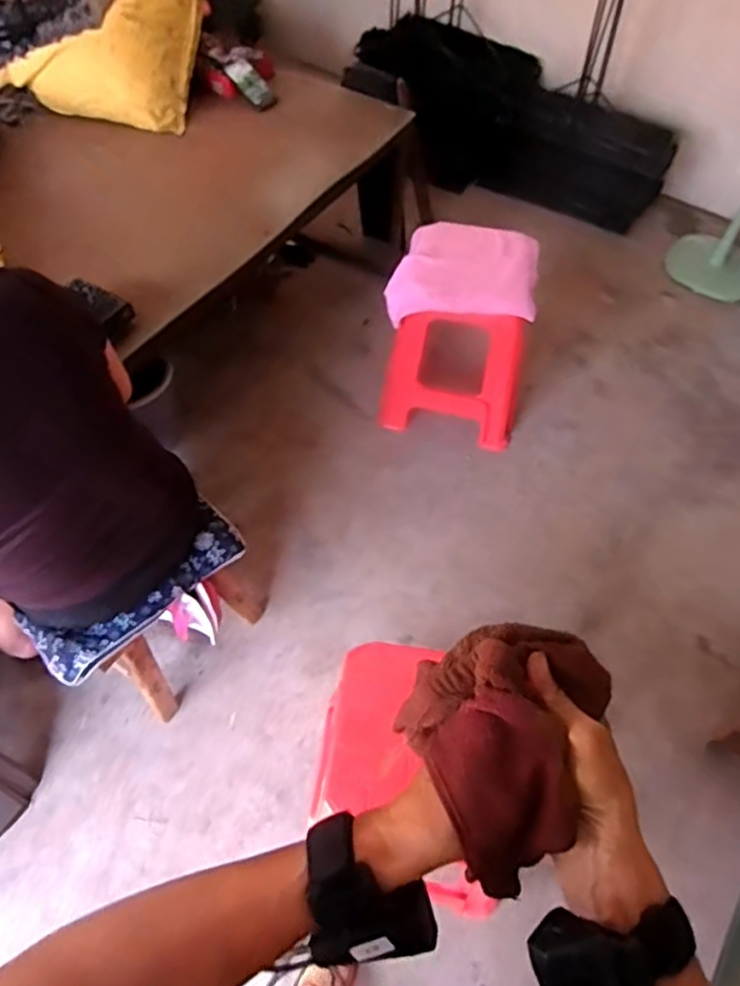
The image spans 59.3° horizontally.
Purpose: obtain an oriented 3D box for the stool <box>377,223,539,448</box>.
[{"bbox_3d":[0.234,-0.400,1.680,0.364,0.441,0.335,14,57,8],"label":"stool"}]

